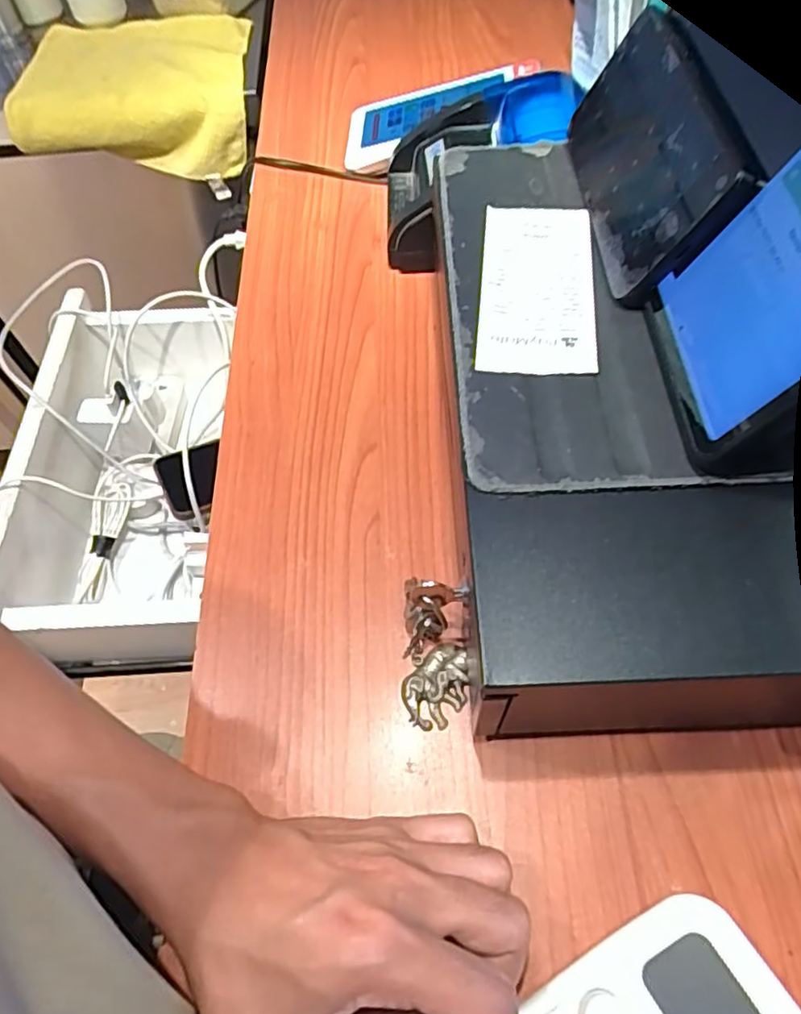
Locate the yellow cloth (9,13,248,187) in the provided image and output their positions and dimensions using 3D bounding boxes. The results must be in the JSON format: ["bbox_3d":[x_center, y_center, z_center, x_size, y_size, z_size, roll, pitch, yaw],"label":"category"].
[{"bbox_3d":[-0.343,-0.551,0.843,0.292,0.107,0.200,-2,59,1],"label":"yellow cloth"}]

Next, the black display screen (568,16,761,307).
[{"bbox_3d":[0.122,-0.181,0.317,0.011,0.080,0.158,11,56,-20],"label":"black display screen"}]

